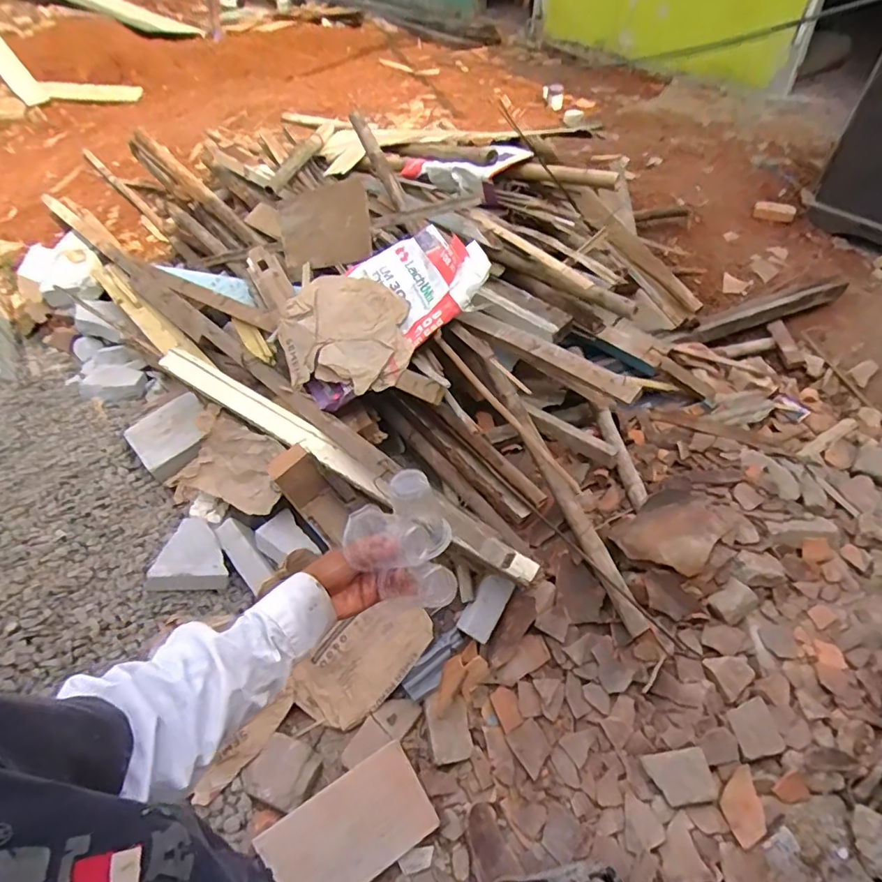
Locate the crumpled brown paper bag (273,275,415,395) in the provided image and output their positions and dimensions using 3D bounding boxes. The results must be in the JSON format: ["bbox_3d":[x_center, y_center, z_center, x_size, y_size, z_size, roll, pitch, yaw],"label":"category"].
[{"bbox_3d":[-0.291,-0.332,1.598,0.466,0.093,0.370,10,76,21],"label":"crumpled brown paper bag"}]

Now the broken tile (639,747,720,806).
[{"bbox_3d":[0.563,0.794,1.271,0.140,0.015,0.106,-18,52,12],"label":"broken tile"}]

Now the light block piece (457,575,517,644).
[{"bbox_3d":[0.122,0.456,1.478,0.094,0.043,0.181,31,72,7],"label":"light block piece"}]

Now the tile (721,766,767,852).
[{"bbox_3d":[0.688,0.836,1.233,0.084,0.032,0.146,-4,47,-1],"label":"tile"}]

